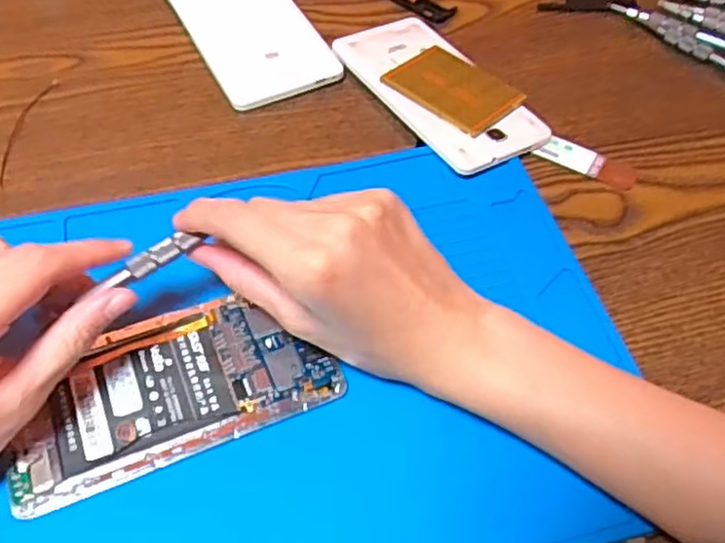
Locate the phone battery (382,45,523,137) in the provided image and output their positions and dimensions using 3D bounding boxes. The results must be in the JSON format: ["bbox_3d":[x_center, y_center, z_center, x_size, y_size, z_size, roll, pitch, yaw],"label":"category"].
[{"bbox_3d":[0.056,-0.113,0.425,0.059,0.004,0.075,-35,63,-30],"label":"phone battery"}]

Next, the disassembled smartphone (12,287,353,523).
[{"bbox_3d":[-0.085,0.050,0.304,0.135,0.004,0.070,-19,57,-16],"label":"disassembled smartphone"}]

